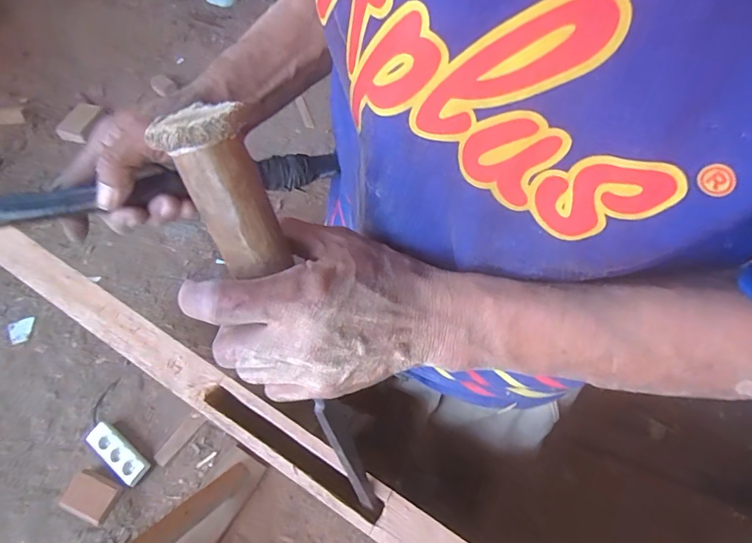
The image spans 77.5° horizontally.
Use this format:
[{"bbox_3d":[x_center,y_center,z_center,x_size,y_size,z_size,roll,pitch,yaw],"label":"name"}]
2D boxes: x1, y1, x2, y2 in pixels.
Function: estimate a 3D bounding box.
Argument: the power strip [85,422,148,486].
[{"bbox_3d":[-0.657,0.456,1.180,0.193,0.044,0.074,31,62,19],"label":"power strip"}]

